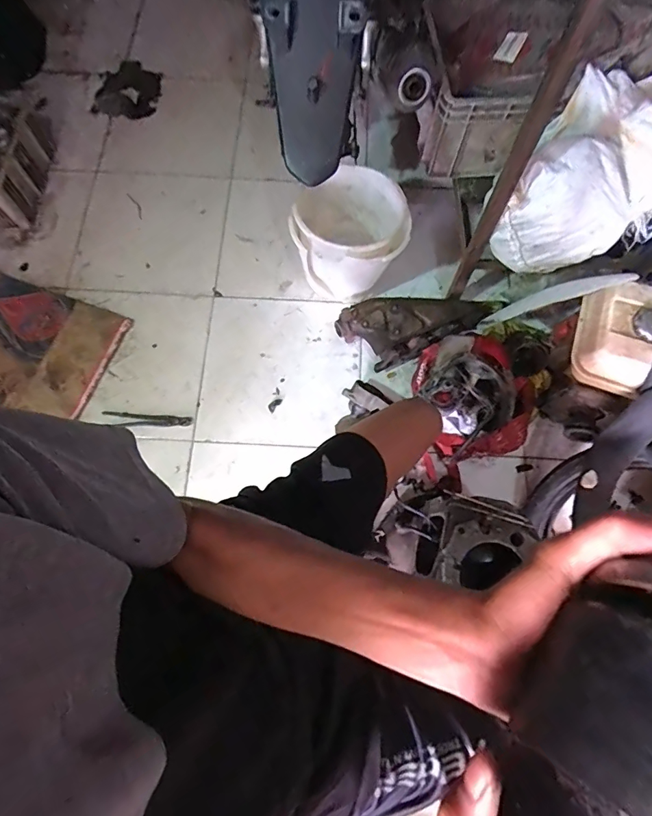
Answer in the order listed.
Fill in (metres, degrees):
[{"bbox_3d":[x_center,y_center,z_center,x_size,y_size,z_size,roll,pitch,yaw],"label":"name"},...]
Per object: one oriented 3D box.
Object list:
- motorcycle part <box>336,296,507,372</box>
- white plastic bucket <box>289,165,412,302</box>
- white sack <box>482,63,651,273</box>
[{"bbox_3d":[0.226,-0.221,1.096,0.380,0.093,0.171,-24,74,-7],"label":"motorcycle part"},{"bbox_3d":[0.055,-0.392,1.033,0.250,0.215,0.242,0,73,0],"label":"white plastic bucket"},{"bbox_3d":[0.532,-0.434,0.856,0.288,0.231,0.339,42,77,12],"label":"white sack"}]

